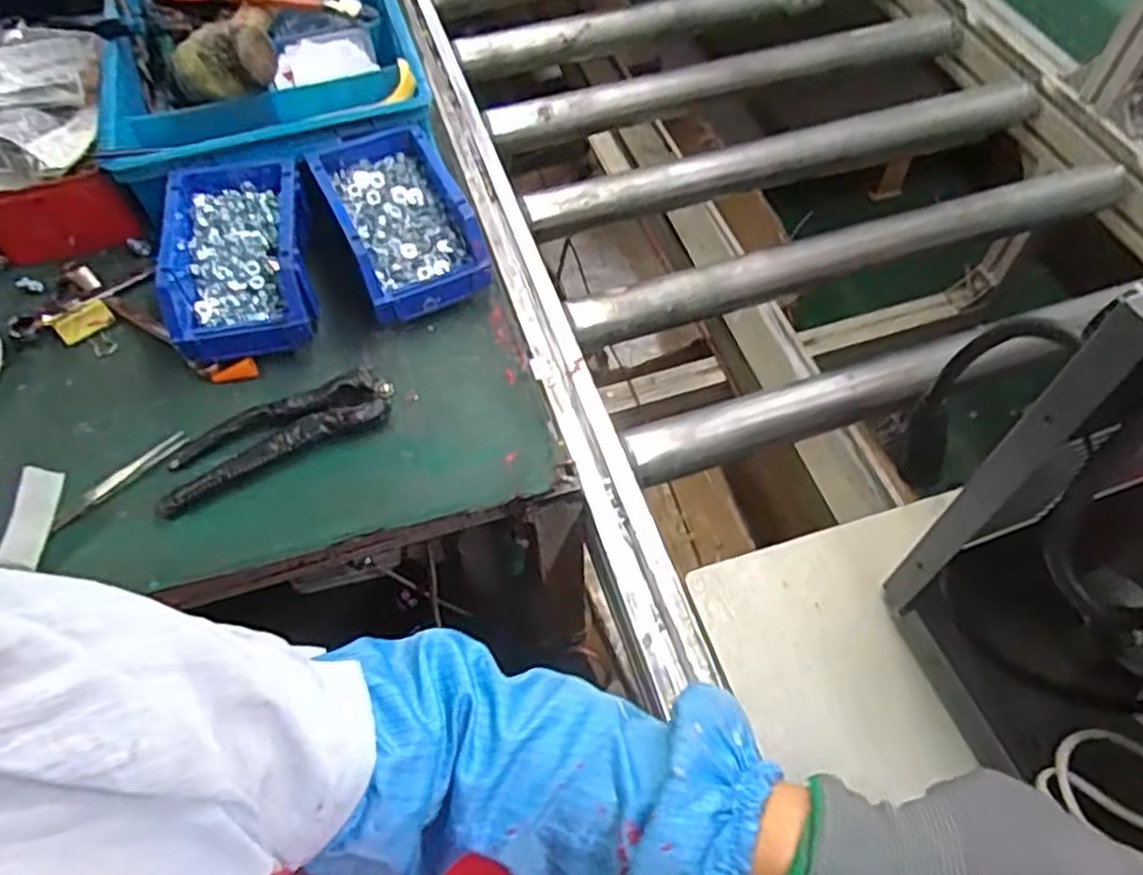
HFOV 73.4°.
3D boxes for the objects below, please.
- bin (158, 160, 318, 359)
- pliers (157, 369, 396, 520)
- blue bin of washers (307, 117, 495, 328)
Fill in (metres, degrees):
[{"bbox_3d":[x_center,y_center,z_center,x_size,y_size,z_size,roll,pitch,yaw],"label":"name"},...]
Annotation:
[{"bbox_3d":[-0.272,-0.148,0.623,0.111,0.057,0.167,-12,58,-7],"label":"bin"},{"bbox_3d":[-0.218,-0.004,0.564,0.176,0.015,0.054,-25,60,-15],"label":"pliers"},{"bbox_3d":[-0.143,-0.184,0.648,0.111,0.063,0.167,-24,60,-14],"label":"blue bin of washers"}]

